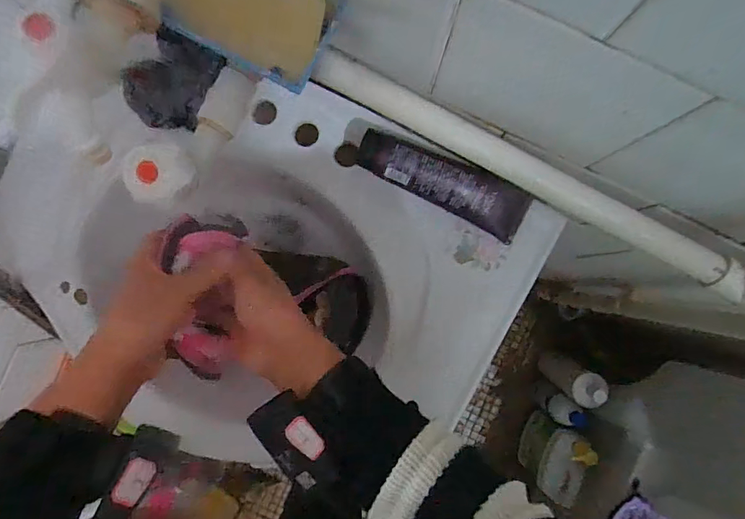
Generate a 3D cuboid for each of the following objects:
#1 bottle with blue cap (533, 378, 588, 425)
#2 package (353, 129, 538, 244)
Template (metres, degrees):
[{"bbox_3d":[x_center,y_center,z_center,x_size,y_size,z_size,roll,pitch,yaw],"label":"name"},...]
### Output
[{"bbox_3d":[0.431,0.338,0.977,0.050,0.105,0.056,42,90,1],"label":"bottle with blue cap"},{"bbox_3d":[0.074,-0.082,0.468,0.187,0.039,0.057,20,114,-6],"label":"package"}]

